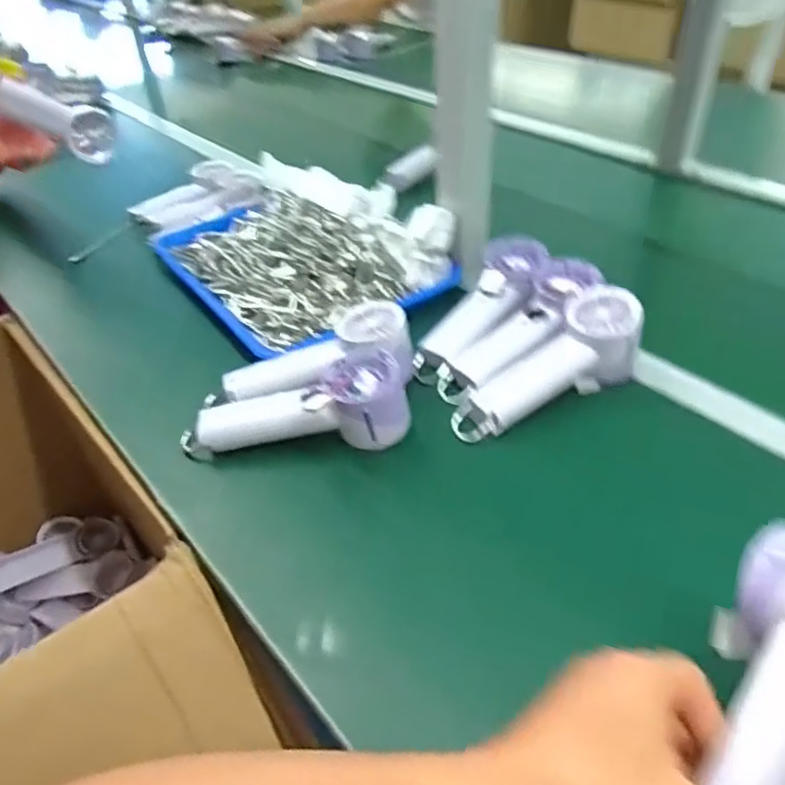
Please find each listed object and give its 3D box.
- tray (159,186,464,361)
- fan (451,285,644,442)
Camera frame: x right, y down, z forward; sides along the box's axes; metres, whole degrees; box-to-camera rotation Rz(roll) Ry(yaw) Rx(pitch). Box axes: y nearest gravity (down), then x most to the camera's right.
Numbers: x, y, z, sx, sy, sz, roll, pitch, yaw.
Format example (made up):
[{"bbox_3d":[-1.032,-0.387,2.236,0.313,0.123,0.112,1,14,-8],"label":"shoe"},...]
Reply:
[{"bbox_3d":[-0.119,-0.156,0.761,0.239,0.049,0.343,-30,47,-27],"label":"tray"},{"bbox_3d":[0.137,-0.015,0.586,0.195,0.061,0.068,-34,46,-6],"label":"fan"}]

